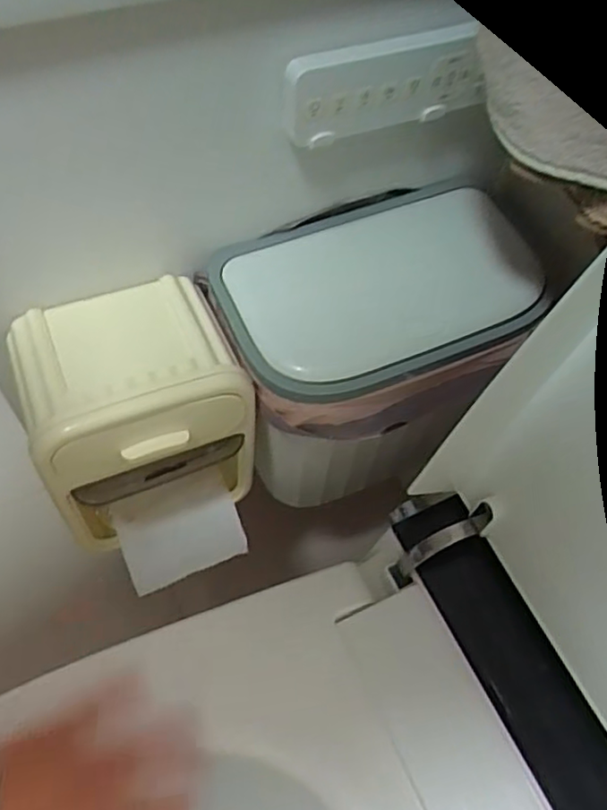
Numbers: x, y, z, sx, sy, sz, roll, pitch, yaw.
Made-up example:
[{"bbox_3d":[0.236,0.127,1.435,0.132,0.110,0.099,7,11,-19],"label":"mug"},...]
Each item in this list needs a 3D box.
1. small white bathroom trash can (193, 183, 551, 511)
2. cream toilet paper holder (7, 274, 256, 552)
[{"bbox_3d":[0.046,-0.025,0.600,0.230,0.264,0.164,-21,56,-14],"label":"small white bathroom trash can"},{"bbox_3d":[-0.134,0.015,0.541,0.158,0.197,0.128,-21,56,-15],"label":"cream toilet paper holder"}]

